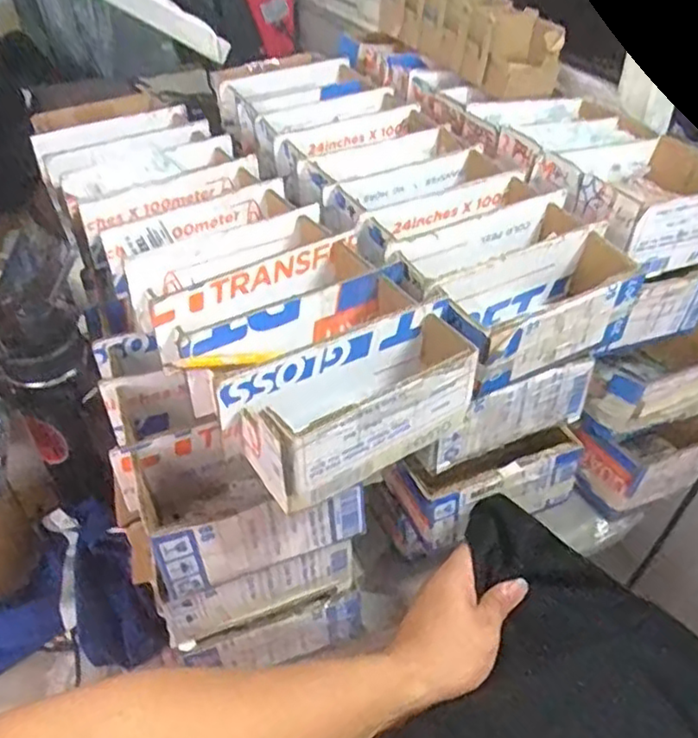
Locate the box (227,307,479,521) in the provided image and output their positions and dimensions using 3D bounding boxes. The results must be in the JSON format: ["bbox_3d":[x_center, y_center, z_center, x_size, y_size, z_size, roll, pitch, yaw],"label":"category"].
[{"bbox_3d":[0.011,0.023,0.464,0.178,0.074,0.066,-23,45,-23],"label":"box"}]

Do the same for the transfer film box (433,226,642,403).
[{"bbox_3d":[0.160,-0.050,0.547,0.193,0.073,0.078,-21,45,-21],"label":"transfer film box"}]

